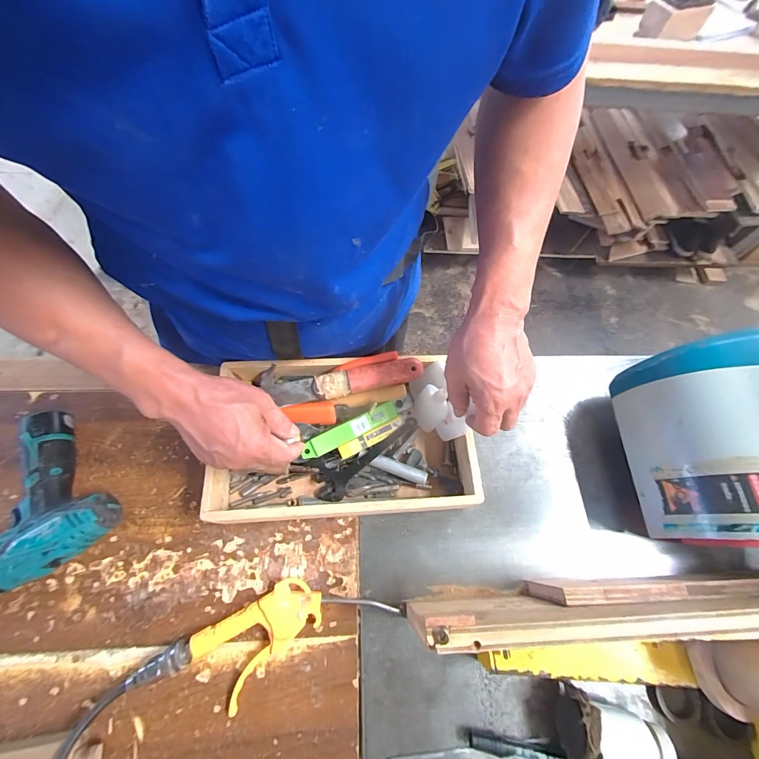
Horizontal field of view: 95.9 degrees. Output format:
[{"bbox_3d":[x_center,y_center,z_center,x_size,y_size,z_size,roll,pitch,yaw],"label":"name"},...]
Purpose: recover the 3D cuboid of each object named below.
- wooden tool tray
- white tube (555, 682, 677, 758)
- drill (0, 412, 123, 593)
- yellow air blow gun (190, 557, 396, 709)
[{"bbox_3d":[-0.045,0.070,0.443,0.307,0.081,0.192,-3,65,-5],"label":"wooden tool tray"},{"bbox_3d":[0.233,0.363,0.342,0.098,0.052,0.059,21,65,7],"label":"white tube"},{"bbox_3d":[-0.441,0.158,0.407,0.203,0.054,0.186,-36,71,-18],"label":"drill"},{"bbox_3d":[-0.131,0.276,0.381,0.128,0.026,0.079,-38,72,-19],"label":"yellow air blow gun"}]

